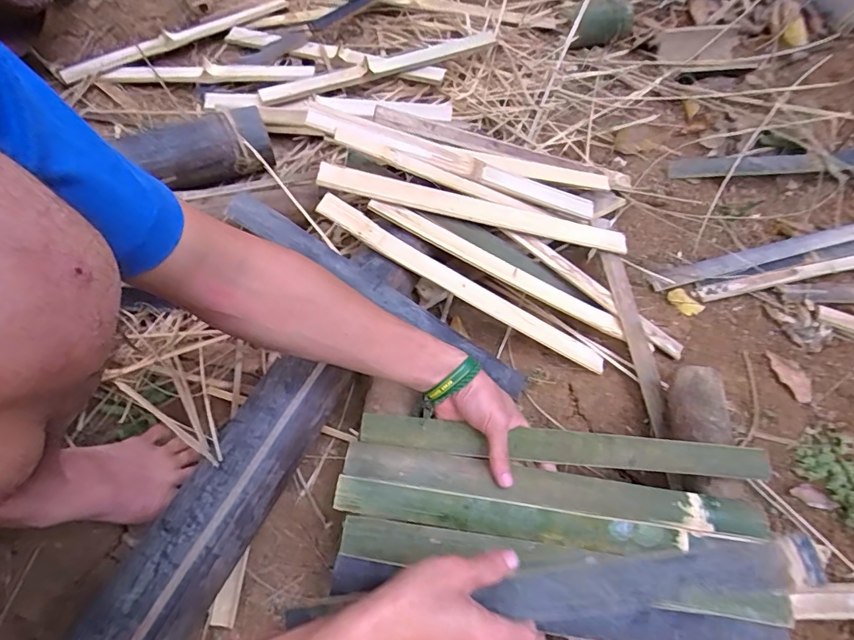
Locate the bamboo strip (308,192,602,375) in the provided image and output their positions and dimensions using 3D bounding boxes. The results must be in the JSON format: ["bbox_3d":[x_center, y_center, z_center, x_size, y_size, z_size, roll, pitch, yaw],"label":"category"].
[{"bbox_3d":[0.052,-0.037,0.587,0.403,0.016,0.030,29,64,-10],"label":"bamboo strip"}]

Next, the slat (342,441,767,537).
[{"bbox_3d":[0.123,0.163,0.467,0.402,0.010,0.039,8,57,2],"label":"slat"}]

